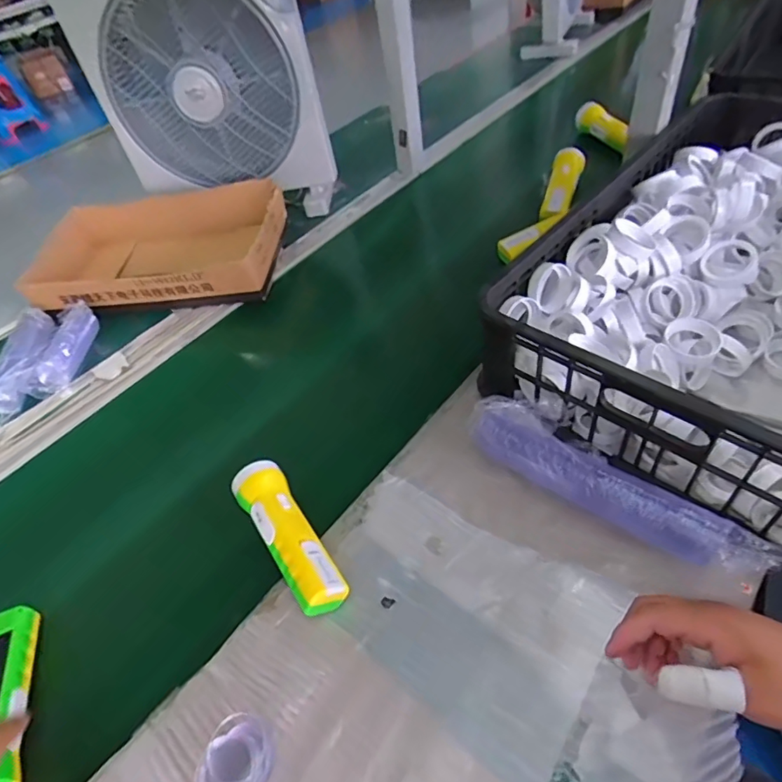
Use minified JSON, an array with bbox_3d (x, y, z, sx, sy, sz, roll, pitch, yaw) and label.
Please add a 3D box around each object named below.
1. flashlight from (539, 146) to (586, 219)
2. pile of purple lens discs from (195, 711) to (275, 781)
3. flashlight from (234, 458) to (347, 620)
[{"bbox_3d":[0.289,-0.354,0.857,0.047,0.053,0.152,13,52,22],"label":"flashlight"},{"bbox_3d":[-0.115,0.280,0.383,0.046,0.028,0.059,22,56,23],"label":"pile of purple lens discs"},{"bbox_3d":[-0.100,0.138,0.493,0.049,0.042,0.170,-30,49,-15],"label":"flashlight"}]

